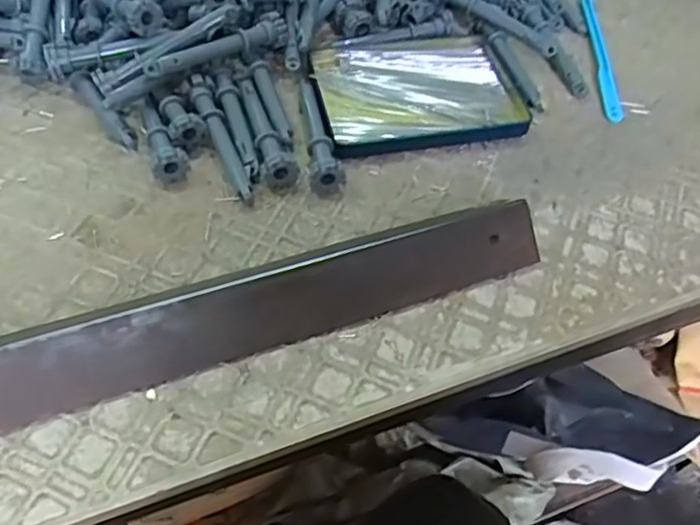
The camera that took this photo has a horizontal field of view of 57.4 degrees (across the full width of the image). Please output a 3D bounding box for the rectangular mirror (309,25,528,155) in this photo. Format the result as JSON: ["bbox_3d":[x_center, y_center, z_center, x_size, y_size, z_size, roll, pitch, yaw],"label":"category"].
[{"bbox_3d":[0.042,-0.117,0.422,0.129,0.011,0.100,-8,55,-10],"label":"rectangular mirror"}]

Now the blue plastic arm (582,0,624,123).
[{"bbox_3d":[0.180,-0.152,0.462,0.011,0.004,0.144,6,54,-1],"label":"blue plastic arm"}]

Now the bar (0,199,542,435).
[{"bbox_3d":[-0.053,0.018,0.303,0.310,0.029,0.047,-16,57,-16],"label":"bar"}]

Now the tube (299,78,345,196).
[{"bbox_3d":[-0.019,-0.081,0.384,0.018,0.020,0.090,-4,55,-8],"label":"tube"}]

